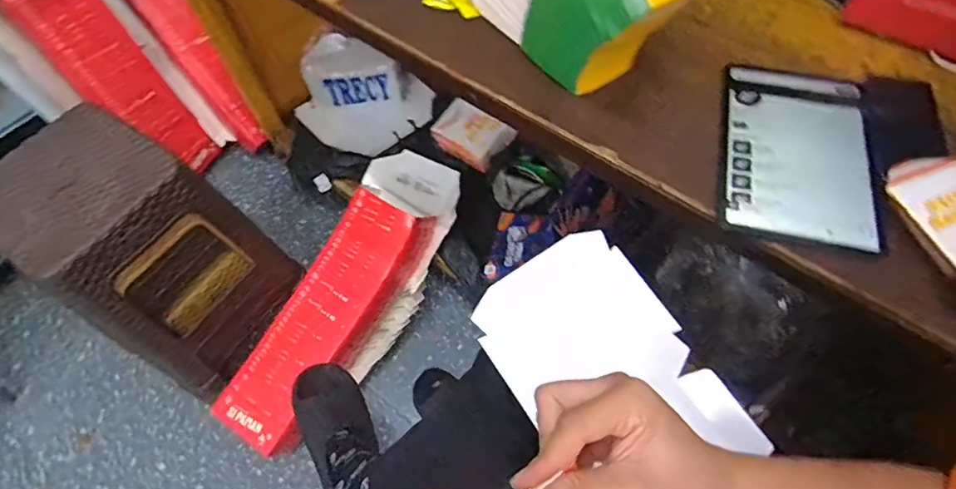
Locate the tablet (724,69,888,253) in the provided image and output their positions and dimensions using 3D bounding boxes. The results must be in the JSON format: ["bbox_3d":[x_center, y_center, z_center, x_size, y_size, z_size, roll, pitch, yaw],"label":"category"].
[{"bbox_3d":[0.357,-0.107,0.568,0.146,0.014,0.242,9,63,12],"label":"tablet"}]

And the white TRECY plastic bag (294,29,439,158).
[{"bbox_3d":[-0.332,-0.402,1.426,0.353,0.200,0.212,14,63,9],"label":"white TRECY plastic bag"}]

